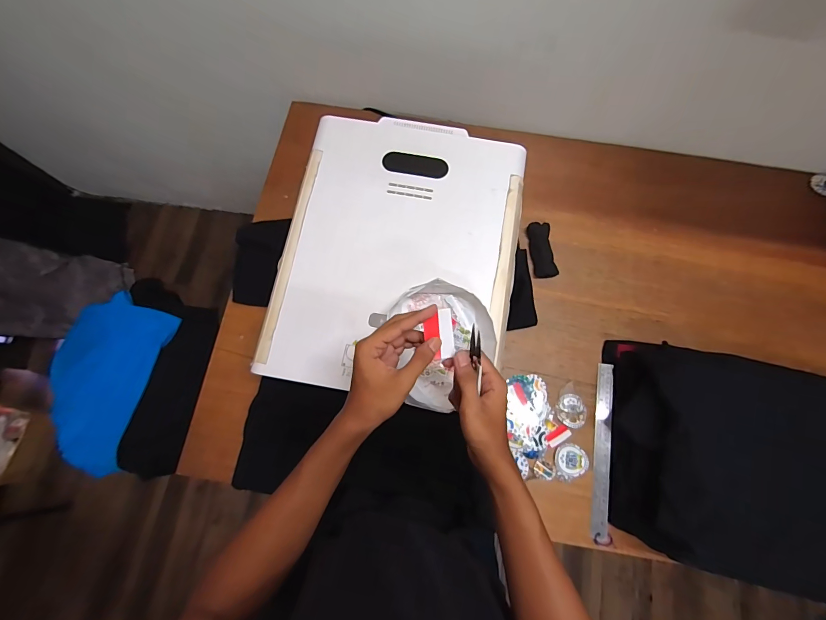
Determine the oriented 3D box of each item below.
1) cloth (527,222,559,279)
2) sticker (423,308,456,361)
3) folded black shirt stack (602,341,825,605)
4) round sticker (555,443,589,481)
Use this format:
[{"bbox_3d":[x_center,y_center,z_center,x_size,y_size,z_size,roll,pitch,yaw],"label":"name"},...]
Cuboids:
[{"bbox_3d":[0.288,-0.133,0.785,0.050,0.020,0.123,-6,77,-3],"label":"cloth"},{"bbox_3d":[0.032,0.029,0.414,0.034,0.005,0.057,-8,97,-2],"label":"sticker"},{"bbox_3d":[0.631,0.283,0.619,0.518,0.136,0.336,15,76,2],"label":"folded black shirt stack"},{"bbox_3d":[0.309,0.294,0.691,0.065,0.007,0.060,0,76,-2],"label":"round sticker"}]

